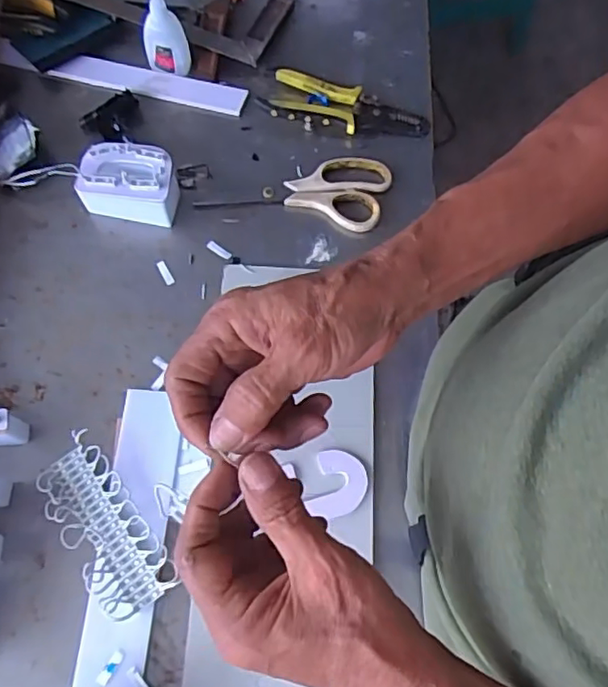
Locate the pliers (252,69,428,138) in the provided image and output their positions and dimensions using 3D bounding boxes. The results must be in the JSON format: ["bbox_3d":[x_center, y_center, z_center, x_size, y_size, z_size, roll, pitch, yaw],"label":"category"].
[{"bbox_3d":[0.044,-0.244,0.608,0.167,0.021,0.058,9,70,2],"label":"pliers"}]

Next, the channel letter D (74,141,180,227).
[{"bbox_3d":[-0.160,-0.149,0.557,0.090,0.050,0.054,8,70,2],"label":"channel letter D"}]

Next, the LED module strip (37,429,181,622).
[{"bbox_3d":[-0.159,0.142,0.470,0.057,0.018,0.143,-35,75,-12],"label":"LED module strip"}]

